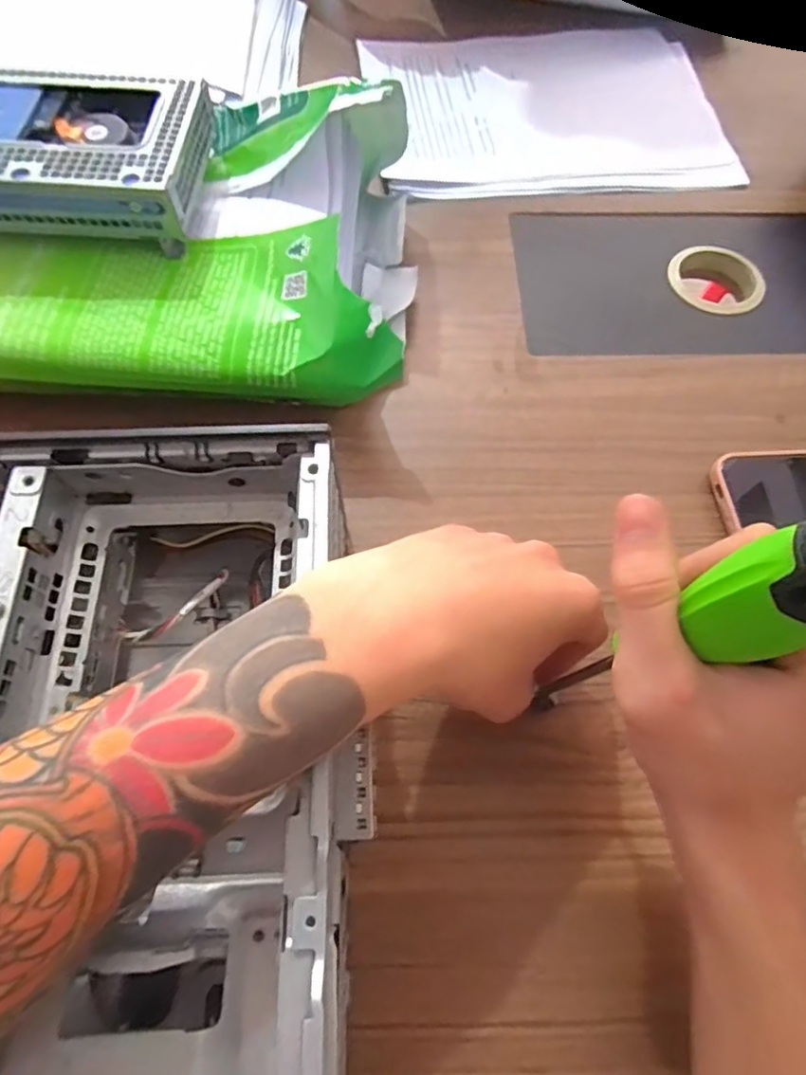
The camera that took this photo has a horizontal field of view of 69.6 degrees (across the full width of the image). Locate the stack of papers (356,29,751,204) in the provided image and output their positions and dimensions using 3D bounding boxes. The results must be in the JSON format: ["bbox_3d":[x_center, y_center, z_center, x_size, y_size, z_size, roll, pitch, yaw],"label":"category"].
[{"bbox_3d":[0.127,-0.392,0.527,0.301,0.010,0.245,-6,65,-5],"label":"stack of papers"}]

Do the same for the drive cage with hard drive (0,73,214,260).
[{"bbox_3d":[-0.209,-0.230,0.354,0.169,0.045,0.116,1,64,0],"label":"drive cage with hard drive"}]

